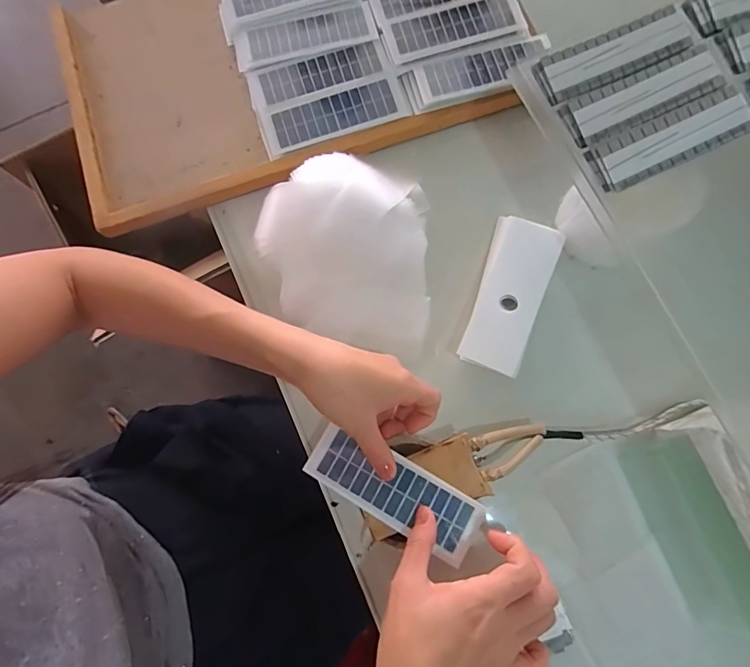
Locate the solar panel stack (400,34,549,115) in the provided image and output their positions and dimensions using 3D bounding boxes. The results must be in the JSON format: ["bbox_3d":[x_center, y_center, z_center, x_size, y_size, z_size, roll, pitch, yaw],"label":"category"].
[{"bbox_3d":[0.108,-0.269,0.445,0.158,0.011,0.049,-17,77,-1],"label":"solar panel stack"}]

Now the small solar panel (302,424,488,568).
[{"bbox_3d":[0.016,0.129,0.351,0.145,0.005,0.052,24,78,8],"label":"small solar panel"}]

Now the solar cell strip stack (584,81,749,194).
[{"bbox_3d":[0.238,-0.155,0.346,0.130,0.015,0.043,-24,77,-4],"label":"solar cell strip stack"}]

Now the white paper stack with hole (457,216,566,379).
[{"bbox_3d":[0.126,-0.035,0.408,0.058,0.030,0.149,19,79,7],"label":"white paper stack with hole"}]

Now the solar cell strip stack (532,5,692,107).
[{"bbox_3d":[0.201,-0.232,0.363,0.127,0.016,0.040,-23,77,-3],"label":"solar cell strip stack"}]

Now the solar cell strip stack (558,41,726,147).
[{"bbox_3d":[0.220,-0.194,0.354,0.128,0.012,0.041,-22,77,-4],"label":"solar cell strip stack"}]

